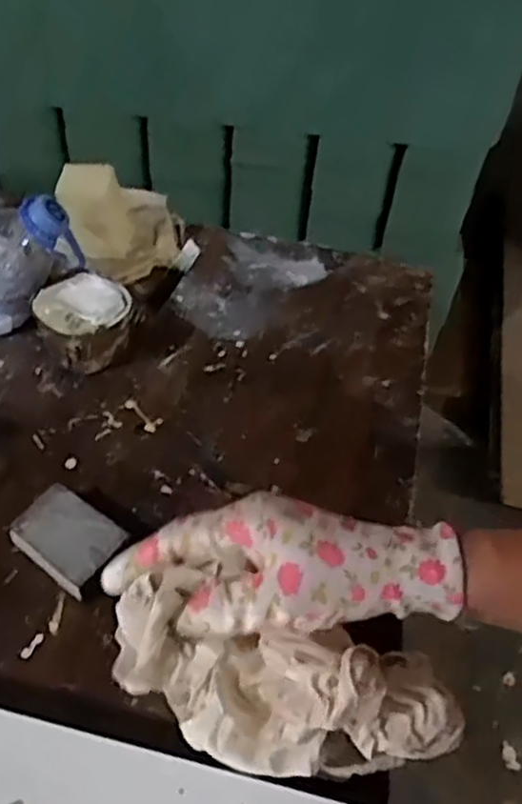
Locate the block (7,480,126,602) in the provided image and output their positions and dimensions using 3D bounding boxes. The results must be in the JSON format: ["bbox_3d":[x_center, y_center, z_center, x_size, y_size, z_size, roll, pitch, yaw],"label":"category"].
[{"bbox_3d":[-0.129,0.092,0.491,0.068,0.019,0.054,31,57,20],"label":"block"}]

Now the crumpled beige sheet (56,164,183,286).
[{"bbox_3d":[-0.132,-0.187,0.701,0.113,0.097,0.114,-5,53,-11],"label":"crumpled beige sheet"}]

